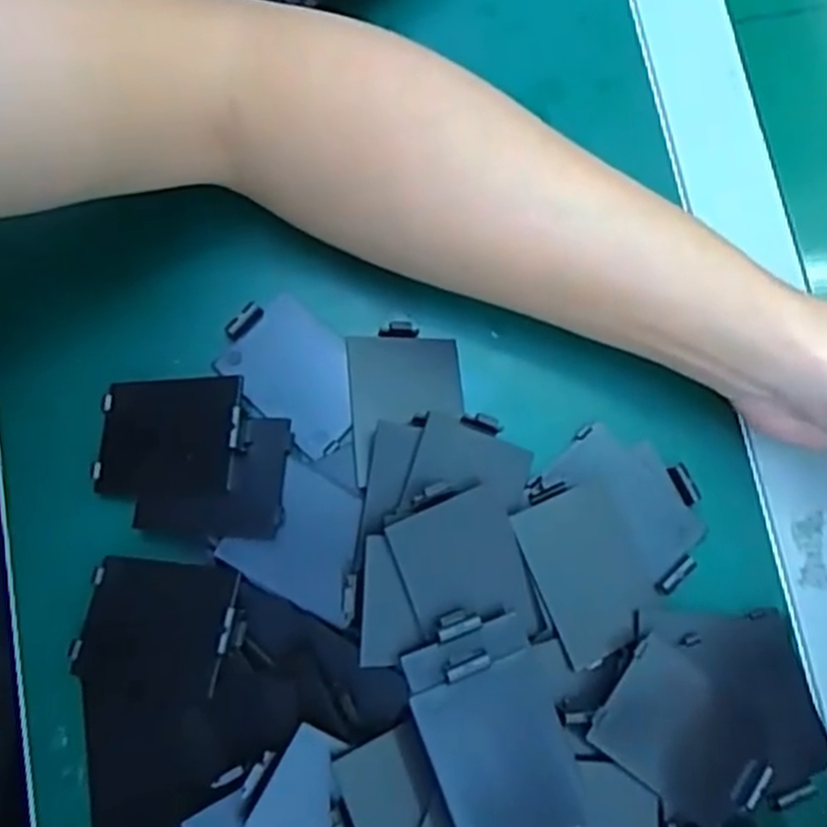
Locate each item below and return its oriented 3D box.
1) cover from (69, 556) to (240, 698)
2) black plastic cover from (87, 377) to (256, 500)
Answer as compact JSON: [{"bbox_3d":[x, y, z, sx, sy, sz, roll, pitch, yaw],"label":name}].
[{"bbox_3d":[-0.095,0.077,0.291,0.064,0.007,0.045,3,68,17],"label":"cover"},{"bbox_3d":[-0.096,0.009,0.308,0.062,0.004,0.046,-2,75,18],"label":"black plastic cover"}]

